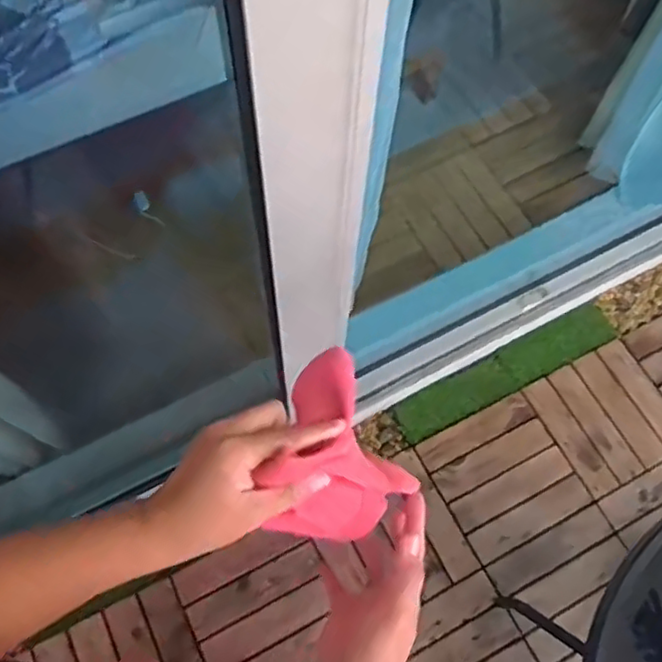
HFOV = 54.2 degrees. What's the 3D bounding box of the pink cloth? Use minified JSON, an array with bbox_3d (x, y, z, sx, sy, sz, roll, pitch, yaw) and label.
[{"bbox_3d":[-0.005,0.091,0.497,0.119,0.116,0.126,-33,72,-15],"label":"pink cloth"}]

